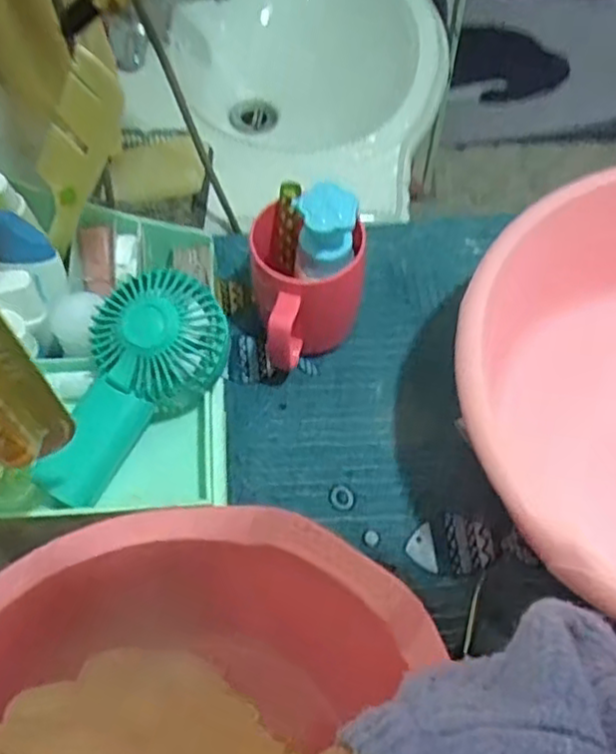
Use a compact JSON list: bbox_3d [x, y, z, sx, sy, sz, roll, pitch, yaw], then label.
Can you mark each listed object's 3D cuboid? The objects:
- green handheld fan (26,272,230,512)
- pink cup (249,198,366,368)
[{"bbox_3d":[-0.100,0.007,0.421,0.069,0.063,0.144,30,86,15],"label":"green handheld fan"},{"bbox_3d":[0.001,-0.060,0.550,0.083,0.103,0.108,-2,60,-3],"label":"pink cup"}]

